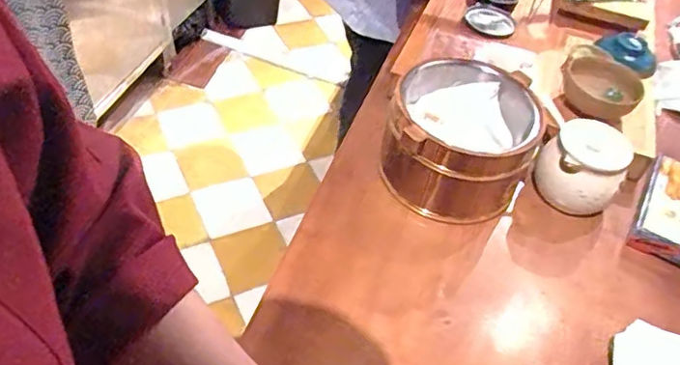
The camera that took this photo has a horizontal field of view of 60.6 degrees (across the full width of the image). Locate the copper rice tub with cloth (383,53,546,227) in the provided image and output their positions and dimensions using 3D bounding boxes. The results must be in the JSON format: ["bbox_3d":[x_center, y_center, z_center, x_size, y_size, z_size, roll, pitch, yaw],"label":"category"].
[{"bbox_3d":[0.159,-0.052,0.780,0.174,0.135,0.181,3,46,-3],"label":"copper rice tub with cloth"}]

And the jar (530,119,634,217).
[{"bbox_3d":[0.330,-0.015,0.795,0.105,0.100,0.089,35,53,24],"label":"jar"}]

